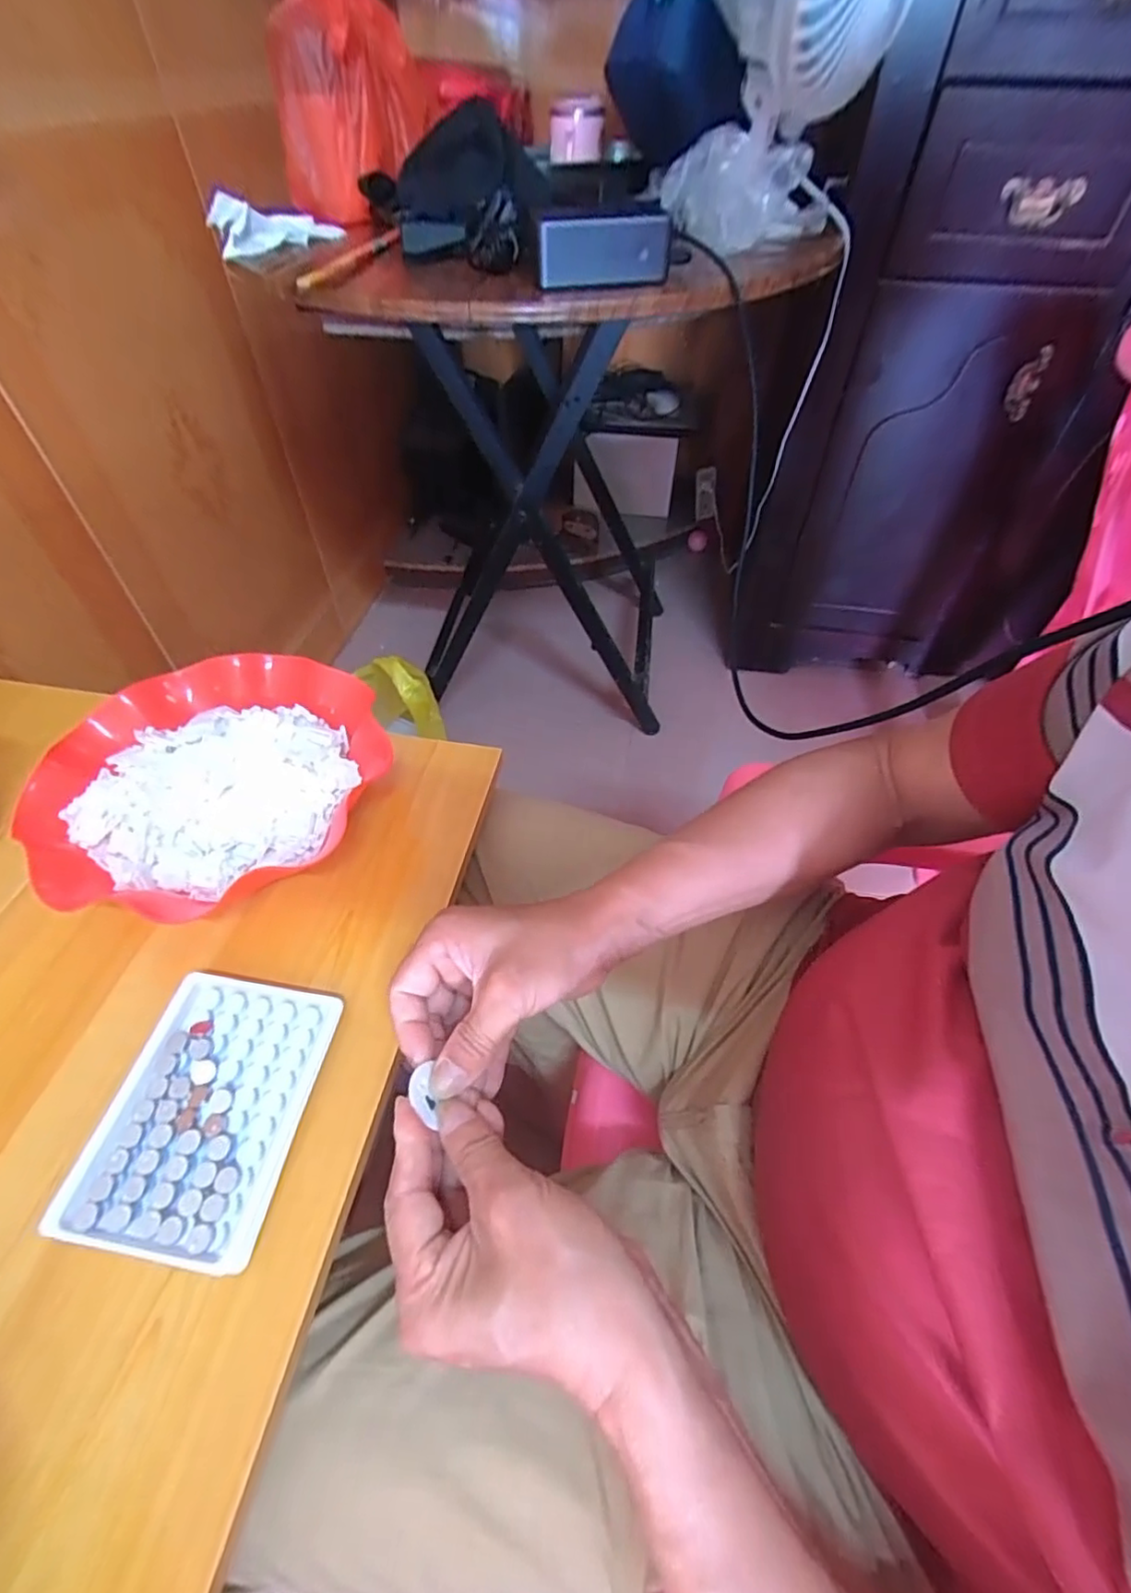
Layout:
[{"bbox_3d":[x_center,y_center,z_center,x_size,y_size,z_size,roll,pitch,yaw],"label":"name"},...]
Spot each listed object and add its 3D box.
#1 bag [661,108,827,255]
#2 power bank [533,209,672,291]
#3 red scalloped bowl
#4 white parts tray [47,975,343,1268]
[{"bbox_3d":[0.197,-0.657,0.652,0.146,0.080,0.161,-10,52,-9],"label":"bag"},{"bbox_3d":[0.037,-0.505,0.561,0.126,0.051,0.030,-10,52,-9],"label":"power bank"},{"bbox_3d":[-0.247,-0.013,0.435,0.204,0.055,0.226,35,58,25],"label":"red scalloped bowl"},{"bbox_3d":[-0.189,0.166,0.327,0.097,0.022,0.130,7,51,5],"label":"white parts tray"}]

